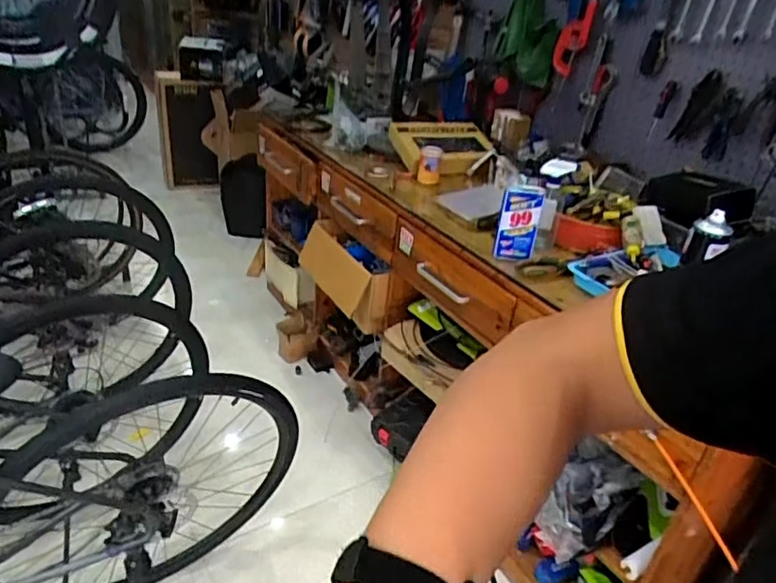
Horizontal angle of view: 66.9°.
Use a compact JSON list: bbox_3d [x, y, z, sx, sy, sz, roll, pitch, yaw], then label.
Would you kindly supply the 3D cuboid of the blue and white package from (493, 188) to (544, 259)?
[{"bbox_3d":[0.306,-0.155,1.373,0.098,0.169,0.018,-4,31,-17],"label":"blue and white package"}]

